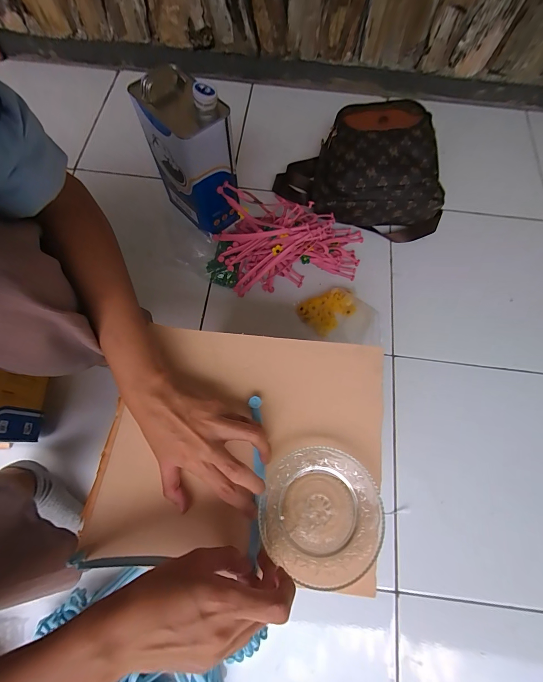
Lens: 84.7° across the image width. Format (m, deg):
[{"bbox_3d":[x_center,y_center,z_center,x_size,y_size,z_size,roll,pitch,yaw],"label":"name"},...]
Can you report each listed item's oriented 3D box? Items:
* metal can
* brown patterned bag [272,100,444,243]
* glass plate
[{"bbox_3d":[-0.151,-0.356,0.589,0.113,0.242,0.177,-37,75,-13],"label":"metal can"},{"bbox_3d":[0.208,-0.401,0.671,0.382,0.157,0.254,12,71,3],"label":"brown patterned bag"},{"bbox_3d":[0.046,0.163,0.287,0.110,0.019,0.113,0,70,-1],"label":"glass plate"}]

